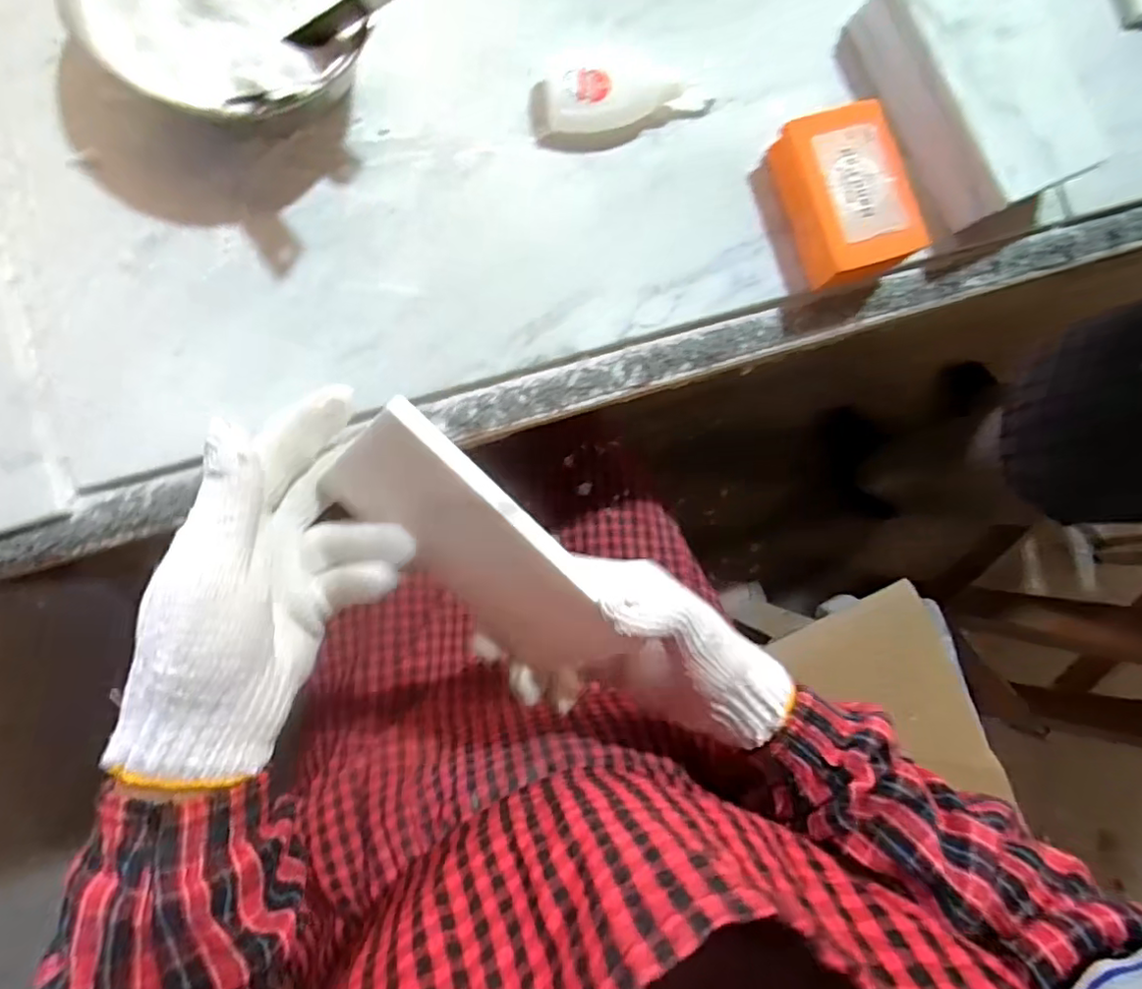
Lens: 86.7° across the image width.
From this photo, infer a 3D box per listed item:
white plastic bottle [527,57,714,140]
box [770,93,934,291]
[{"bbox_3d":[0.032,-0.232,0.354,0.110,0.027,0.036,-6,86,-6],"label":"white plastic bottle"},{"bbox_3d":[0.163,-0.175,0.356,0.065,0.026,0.095,-21,88,-7],"label":"box"}]

